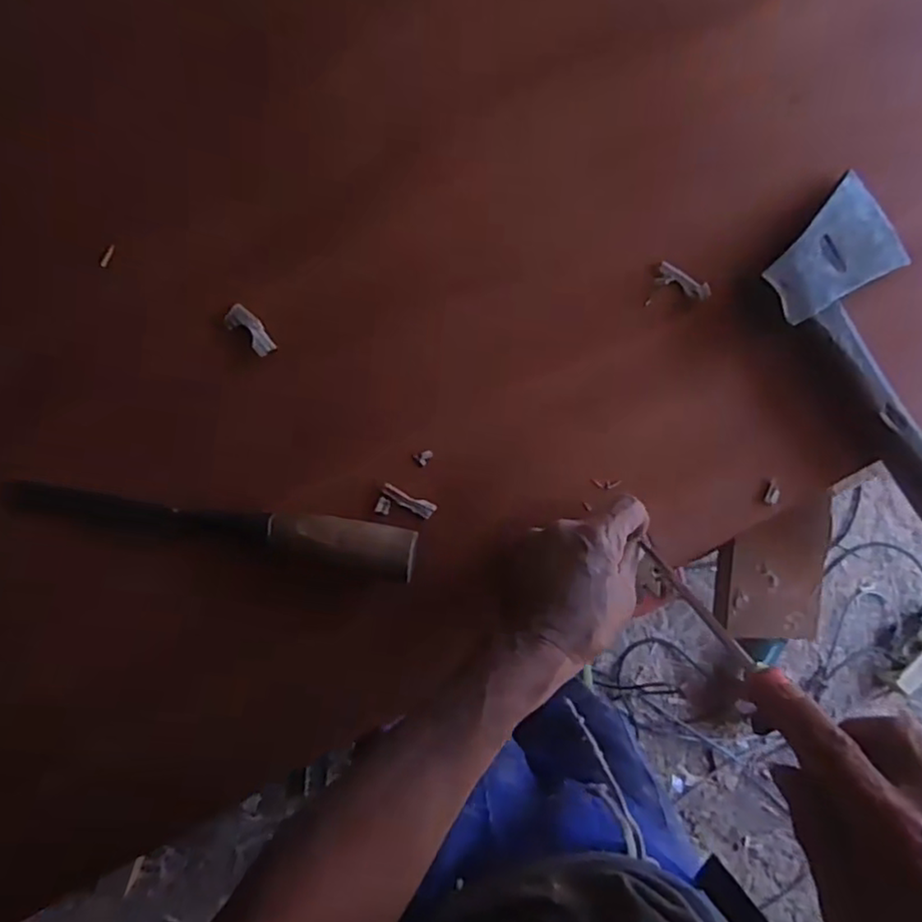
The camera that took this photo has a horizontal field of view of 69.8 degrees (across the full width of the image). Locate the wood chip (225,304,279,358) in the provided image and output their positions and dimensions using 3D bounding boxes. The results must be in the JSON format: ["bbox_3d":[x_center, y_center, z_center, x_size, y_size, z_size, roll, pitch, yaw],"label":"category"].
[{"bbox_3d":[-0.147,-0.092,0.467,0.040,0.006,0.019,42,88,-4],"label":"wood chip"}]

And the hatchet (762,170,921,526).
[{"bbox_3d":[0.332,-0.065,0.488,0.108,0.034,0.274,-40,93,-2],"label":"hatchet"}]

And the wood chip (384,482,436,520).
[{"bbox_3d":[-0.038,0.029,0.482,0.042,0.008,0.012,28,89,-16],"label":"wood chip"}]

